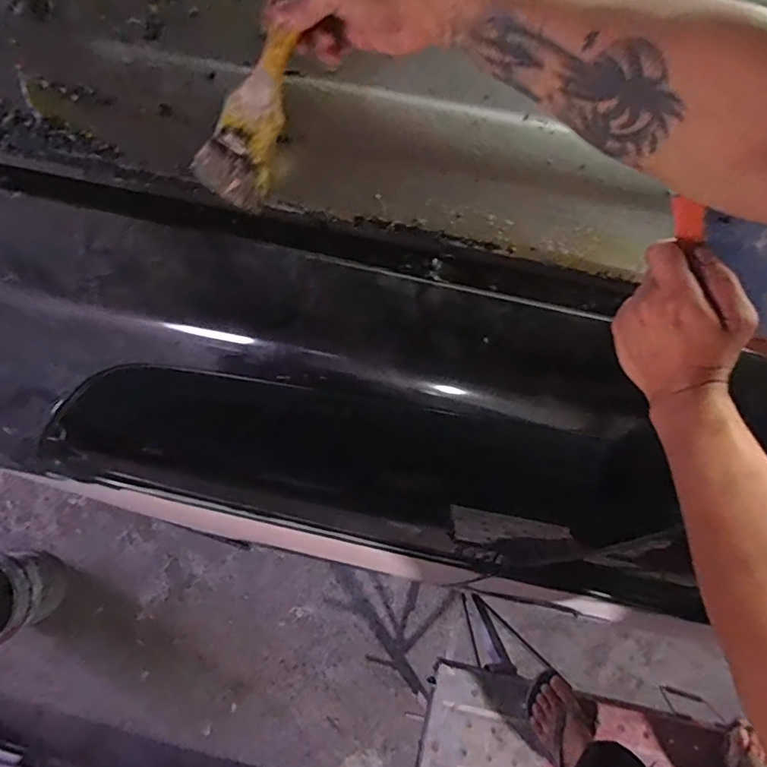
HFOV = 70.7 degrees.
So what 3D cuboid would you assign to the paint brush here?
[{"bbox_3d":[-0.106,-0.218,0.447,0.062,0.028,0.139,38,121,6],"label":"paint brush"}]

